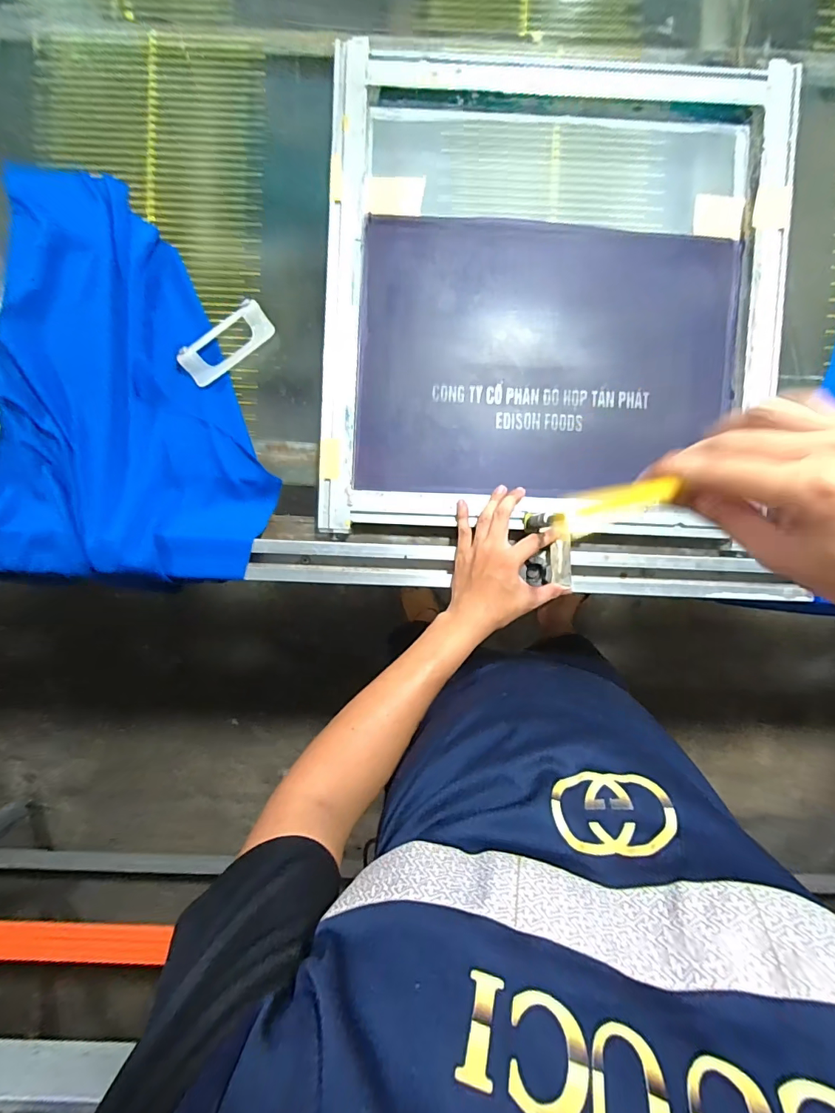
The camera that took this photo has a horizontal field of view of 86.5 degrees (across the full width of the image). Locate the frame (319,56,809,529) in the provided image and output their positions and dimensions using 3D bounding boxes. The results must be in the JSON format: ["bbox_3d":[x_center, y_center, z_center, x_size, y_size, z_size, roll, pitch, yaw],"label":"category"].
[{"bbox_3d":[0.163,-0.313,0.549,0.540,0.047,0.566,3,91,-2],"label":"frame"}]

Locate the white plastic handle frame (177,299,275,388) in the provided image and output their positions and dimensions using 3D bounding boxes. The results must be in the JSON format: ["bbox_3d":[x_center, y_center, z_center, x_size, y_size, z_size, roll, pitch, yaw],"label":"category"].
[{"bbox_3d":[-0.236,-0.261,0.546,0.119,0.009,0.050,-39,92,-1],"label":"white plastic handle frame"}]

